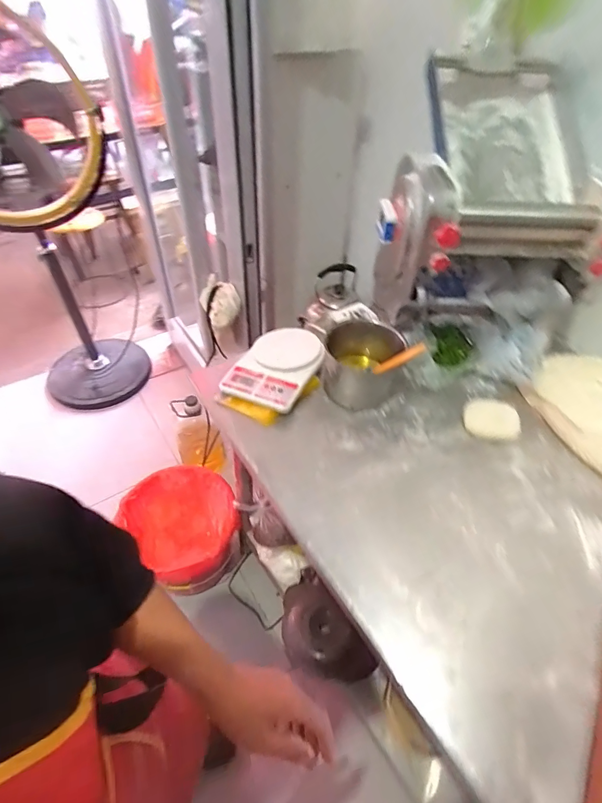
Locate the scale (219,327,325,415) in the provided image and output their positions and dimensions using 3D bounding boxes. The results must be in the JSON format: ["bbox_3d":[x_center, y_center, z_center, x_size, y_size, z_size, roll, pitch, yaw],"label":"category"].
[{"bbox_3d":[-0.045,-0.077,0.831,0.154,0.035,0.213,23,50,17],"label":"scale"}]

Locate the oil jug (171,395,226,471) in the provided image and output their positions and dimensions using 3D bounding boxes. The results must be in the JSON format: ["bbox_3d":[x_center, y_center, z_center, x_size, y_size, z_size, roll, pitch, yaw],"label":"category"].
[{"bbox_3d":[-0.366,0.123,1.494,0.156,0.341,0.115,24,50,18],"label":"oil jug"}]

